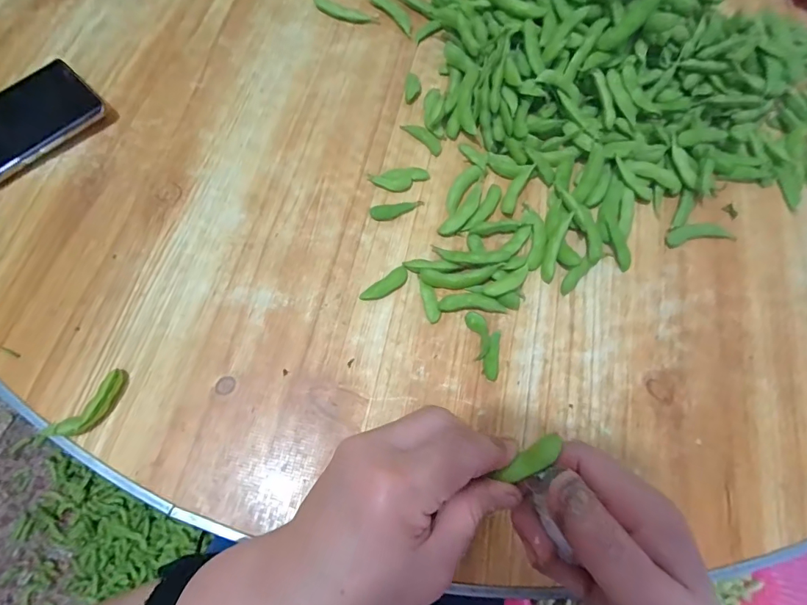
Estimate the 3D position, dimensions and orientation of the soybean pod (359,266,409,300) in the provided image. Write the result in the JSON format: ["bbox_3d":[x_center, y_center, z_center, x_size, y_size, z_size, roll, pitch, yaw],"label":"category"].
[{"bbox_3d":[-0.013,-0.012,0.310,0.040,0.004,0.013,-38,76,-14],"label":"soybean pod"}]

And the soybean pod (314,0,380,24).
[{"bbox_3d":[-0.058,-0.283,0.405,0.065,0.008,0.019,17,71,4],"label":"soybean pod"}]

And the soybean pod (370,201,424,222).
[{"bbox_3d":[-0.005,-0.074,0.333,0.043,0.006,0.012,-13,72,-7],"label":"soybean pod"}]

